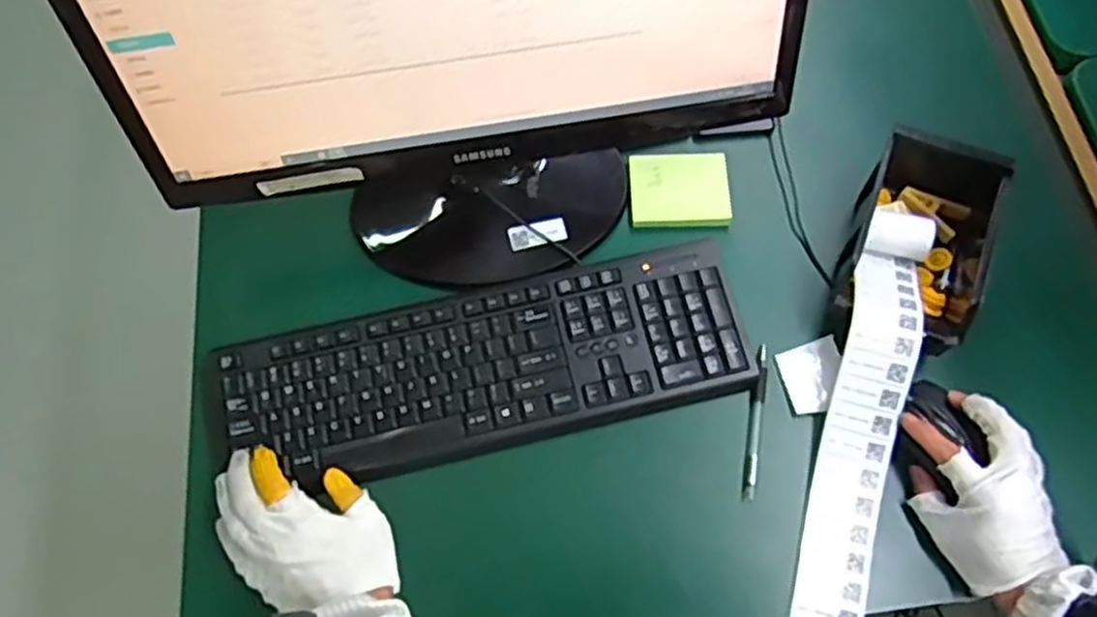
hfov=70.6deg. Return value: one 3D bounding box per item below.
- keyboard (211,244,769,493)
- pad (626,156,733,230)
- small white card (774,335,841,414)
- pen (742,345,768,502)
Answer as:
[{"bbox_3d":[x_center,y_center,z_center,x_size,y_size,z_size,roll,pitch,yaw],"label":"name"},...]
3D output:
[{"bbox_3d":[-0.051,0.044,0.613,0.408,0.019,0.130,-11,67,-4],"label":"keyboard"},{"bbox_3d":[0.112,-0.101,0.658,0.084,0.010,0.062,3,67,3],"label":"pad"},{"bbox_3d":[0.210,0.053,0.610,0.049,0.006,0.056,-16,58,5],"label":"small white card"},{"bbox_3d":[0.159,0.086,0.596,0.010,0.006,0.118,10,68,6],"label":"pen"}]

